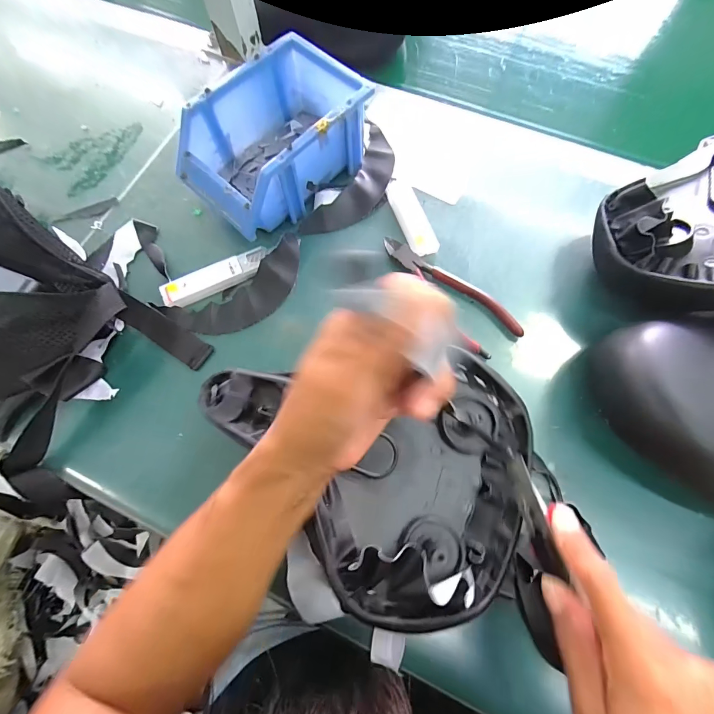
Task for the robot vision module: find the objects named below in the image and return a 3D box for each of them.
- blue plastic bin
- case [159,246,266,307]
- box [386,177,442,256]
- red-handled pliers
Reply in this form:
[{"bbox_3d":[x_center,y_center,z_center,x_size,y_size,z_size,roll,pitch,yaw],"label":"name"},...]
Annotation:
[{"bbox_3d":[-0.081,-0.213,0.365,0.115,0.077,0.172,42,76,15],"label":"blue plastic bin"},{"bbox_3d":[-0.138,-0.078,0.357,0.105,0.013,0.027,-25,71,-8],"label":"case"},{"bbox_3d":[0.057,-0.144,0.373,0.027,0.015,0.088,-17,70,-5],"label":"box"},{"bbox_3d":[0.086,-0.066,0.350,0.053,0.011,0.153,-35,73,-11],"label":"red-handled pliers"}]

